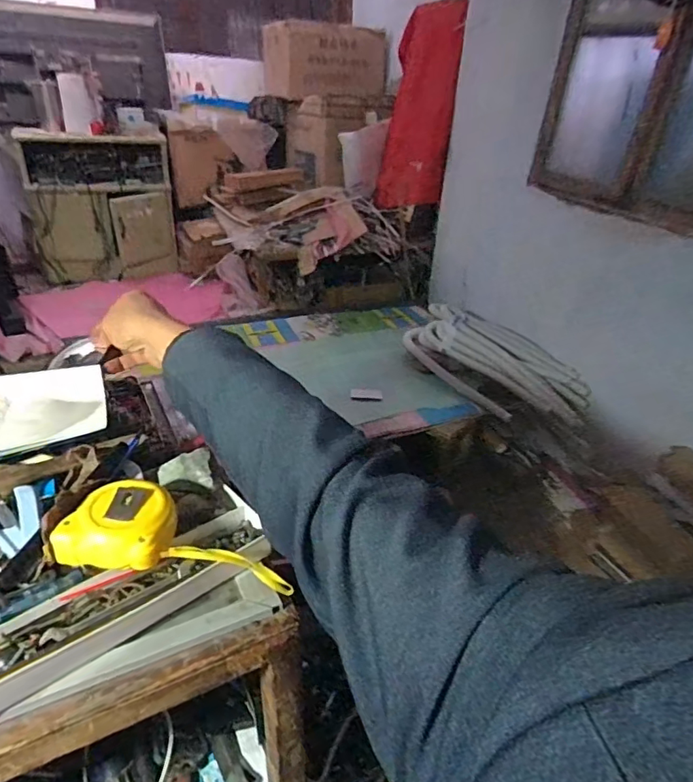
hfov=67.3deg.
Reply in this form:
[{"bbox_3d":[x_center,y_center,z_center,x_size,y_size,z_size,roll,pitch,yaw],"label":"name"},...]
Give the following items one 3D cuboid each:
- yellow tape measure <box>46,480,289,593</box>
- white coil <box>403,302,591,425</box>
[{"bbox_3d":[-0.134,0.126,0.420,0.180,0.045,0.067,19,29,-11],"label":"yellow tape measure"},{"bbox_3d":[0.530,-0.098,1.804,0.657,0.194,0.275,26,35,10],"label":"white coil"}]

